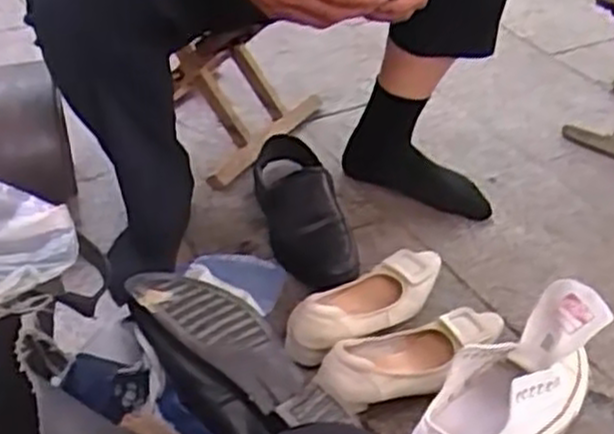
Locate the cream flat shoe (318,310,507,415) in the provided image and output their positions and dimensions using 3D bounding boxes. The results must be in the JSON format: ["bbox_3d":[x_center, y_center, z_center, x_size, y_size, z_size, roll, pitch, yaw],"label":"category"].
[{"bbox_3d":[0.123,0.159,0.914,0.241,0.062,0.100,-18,43,-25],"label":"cream flat shoe"}]

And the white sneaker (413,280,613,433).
[{"bbox_3d":[0.203,0.187,0.816,0.269,0.129,0.096,-27,47,-32],"label":"white sneaker"}]

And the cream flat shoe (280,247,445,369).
[{"bbox_3d":[0.075,0.097,0.983,0.243,0.062,0.085,-29,48,-34],"label":"cream flat shoe"}]

